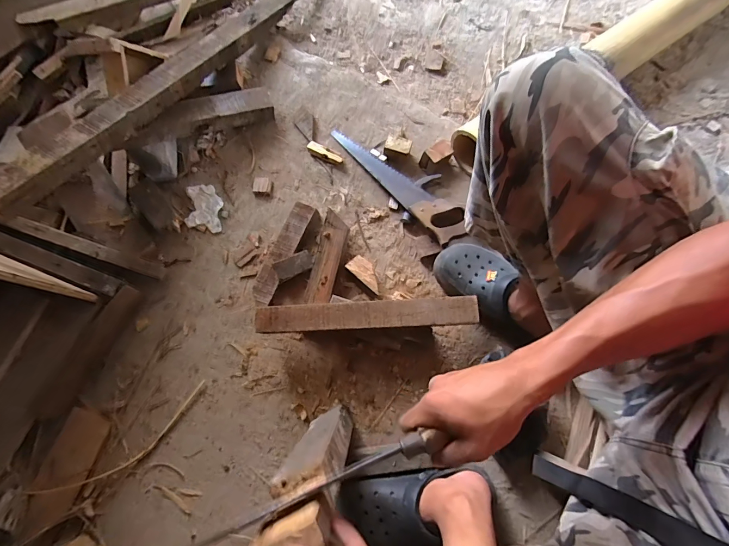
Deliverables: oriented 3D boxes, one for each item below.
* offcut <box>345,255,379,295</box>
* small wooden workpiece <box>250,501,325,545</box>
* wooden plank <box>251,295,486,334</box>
[{"bbox_3d":[0.007,0.003,0.768,0.089,0.039,0.043,41,82,14],"label":"offcut"},{"bbox_3d":[-0.064,0.229,0.314,0.061,0.026,0.033,-32,75,-9],"label":"small wooden workpiece"},{"bbox_3d":[-0.001,0.076,0.670,0.399,0.016,0.051,-3,84,7],"label":"wooden plank"}]

